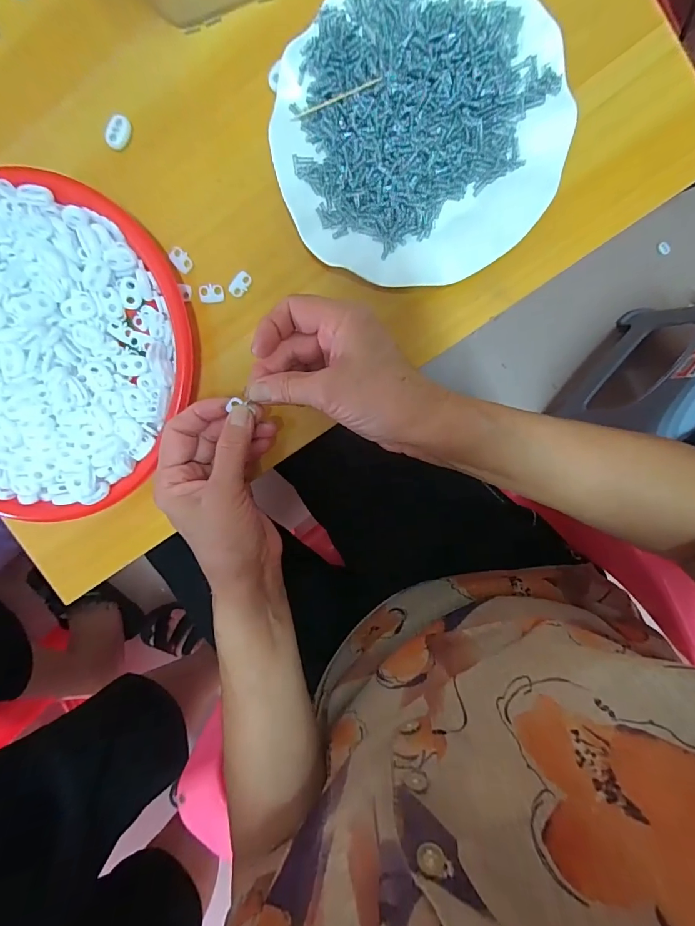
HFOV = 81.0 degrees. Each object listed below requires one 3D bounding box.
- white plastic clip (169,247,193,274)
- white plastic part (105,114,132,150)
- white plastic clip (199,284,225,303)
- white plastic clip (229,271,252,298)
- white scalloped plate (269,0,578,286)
[{"bbox_3d":[-0.121,-0.147,0.295,0.017,0.004,0.012,42,99,-2],"label":"white plastic clip"},{"bbox_3d":[-0.159,-0.230,0.281,0.013,0.008,0.021,24,99,1],"label":"white plastic part"},{"bbox_3d":[-0.100,-0.124,0.299,0.018,0.004,0.012,-2,98,5],"label":"white plastic clip"},{"bbox_3d":[-0.078,-0.130,0.295,0.012,0.004,0.019,43,99,-3],"label":"white plastic clip"},{"bbox_3d":[0.045,-0.208,0.258,0.176,0.026,0.172,1,98,4],"label":"white scalloped plate"}]

